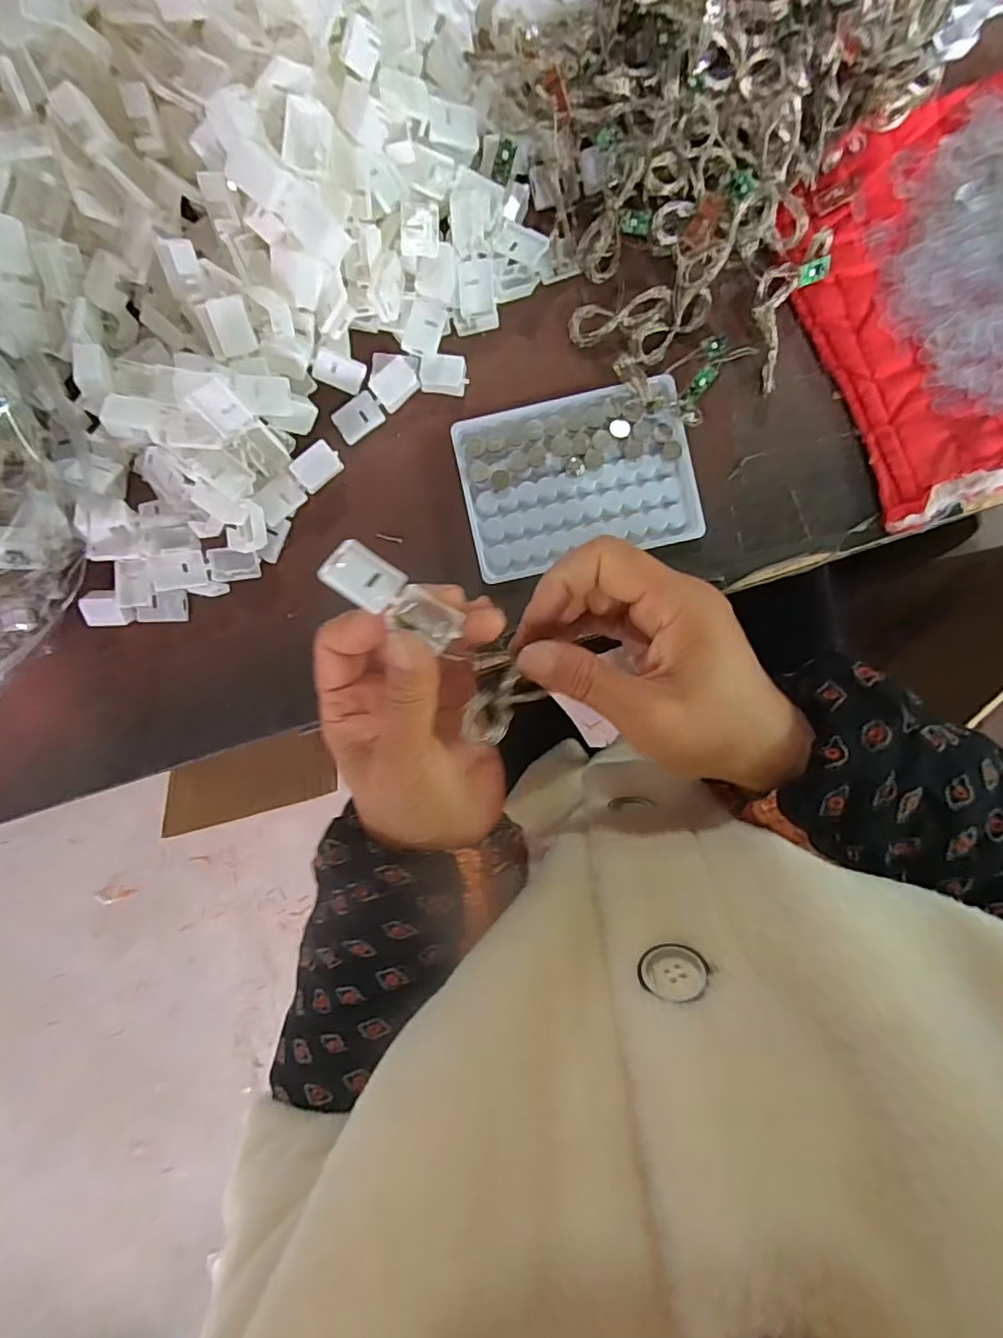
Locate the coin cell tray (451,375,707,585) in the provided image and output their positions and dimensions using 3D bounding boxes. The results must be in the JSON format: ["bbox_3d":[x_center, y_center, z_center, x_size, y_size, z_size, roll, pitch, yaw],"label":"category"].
[{"bbox_3d":[0.044,-0.110,0.332,0.129,0.009,0.095,-12,91,2],"label":"coin cell tray"}]

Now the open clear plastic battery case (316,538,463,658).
[{"bbox_3d":[-0.043,-0.029,0.227,0.056,0.005,0.021,35,68,-4],"label":"open clear plastic battery case"}]

